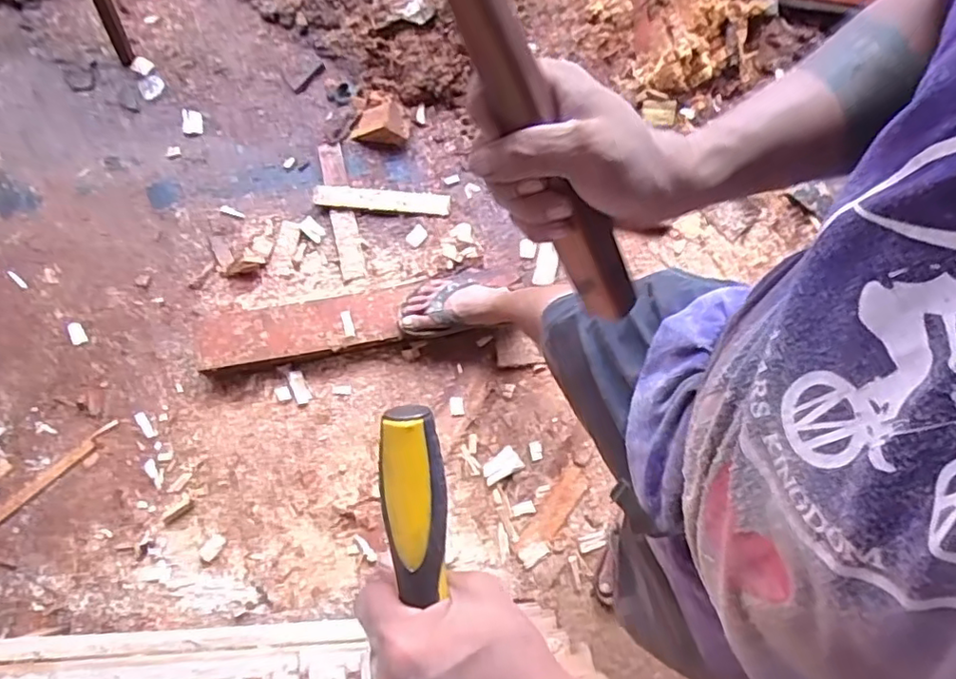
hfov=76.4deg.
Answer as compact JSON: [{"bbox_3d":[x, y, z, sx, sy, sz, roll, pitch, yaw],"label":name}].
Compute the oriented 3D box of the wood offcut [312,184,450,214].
[{"bbox_3d":[-0.212,-0.311,1.336,0.295,0.027,0.043,4,77,3],"label":"wood offcut"}]

